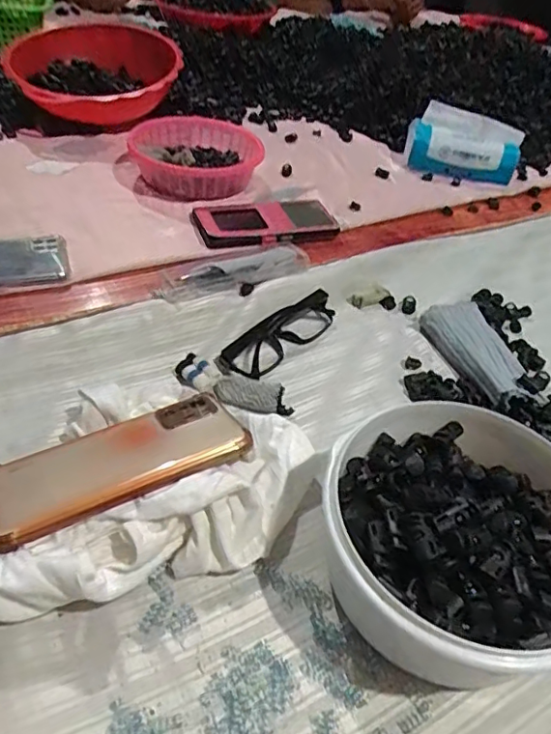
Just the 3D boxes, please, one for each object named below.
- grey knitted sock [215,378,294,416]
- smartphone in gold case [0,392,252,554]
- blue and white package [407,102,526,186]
[{"bbox_3d":[-0.018,0.023,0.440,0.063,0.018,0.024,14,42,8],"label":"grey knitted sock"},{"bbox_3d":[-0.103,0.059,0.358,0.160,0.010,0.078,-21,33,-23],"label":"smartphone in gold case"},{"bbox_3d":[0.279,-0.330,0.821,0.167,0.081,0.069,17,43,11],"label":"blue and white package"}]

